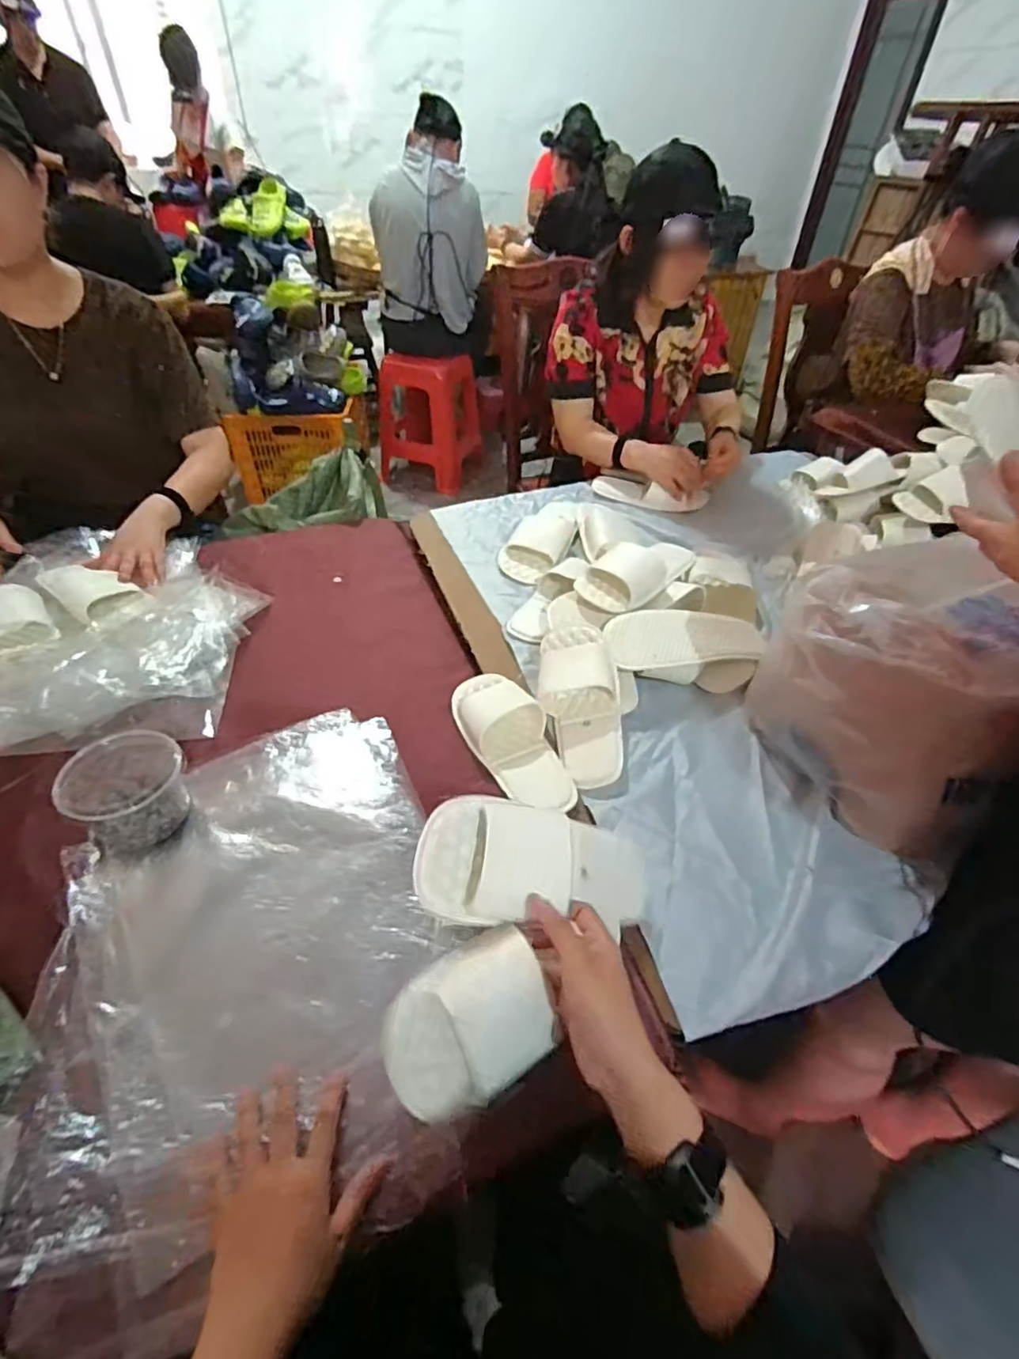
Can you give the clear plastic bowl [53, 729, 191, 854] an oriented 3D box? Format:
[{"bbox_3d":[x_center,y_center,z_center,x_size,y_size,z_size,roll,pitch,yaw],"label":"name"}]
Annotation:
[{"bbox_3d":[-0.406,0.119,0.631,0.095,0.079,0.114,33,52,28],"label":"clear plastic bowl"}]

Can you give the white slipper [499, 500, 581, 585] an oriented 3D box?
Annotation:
[{"bbox_3d":[0.066,-0.272,1.076,0.108,0.047,0.284,15,46,13],"label":"white slipper"}]

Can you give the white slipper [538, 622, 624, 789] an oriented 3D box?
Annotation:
[{"bbox_3d":[0.094,0.022,0.764,0.098,0.044,0.246,-5,61,-7],"label":"white slipper"}]

